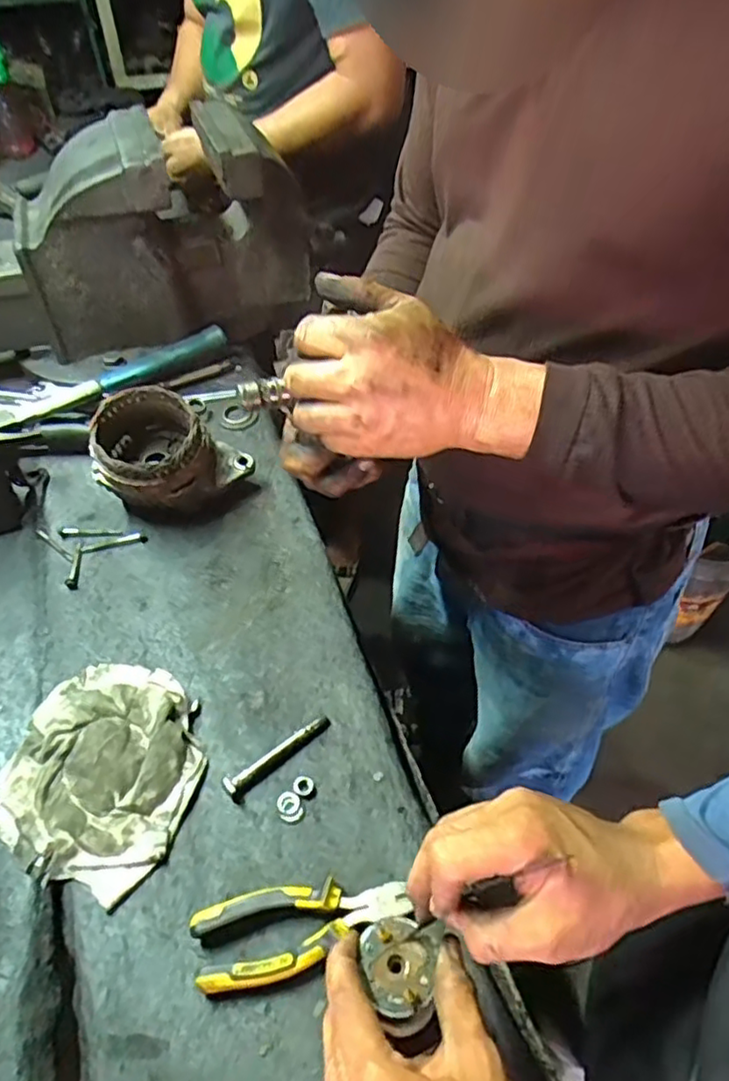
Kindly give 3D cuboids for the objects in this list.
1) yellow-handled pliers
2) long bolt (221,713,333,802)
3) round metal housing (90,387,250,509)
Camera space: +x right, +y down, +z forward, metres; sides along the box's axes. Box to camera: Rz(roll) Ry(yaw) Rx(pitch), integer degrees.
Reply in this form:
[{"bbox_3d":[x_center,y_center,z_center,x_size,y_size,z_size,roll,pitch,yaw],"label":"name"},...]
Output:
[{"bbox_3d":[-0.042,0.266,0.445,0.144,0.026,0.054,-14,49,-12],"label":"yellow-handled pliers"},{"bbox_3d":[-0.070,0.177,0.530,0.098,0.015,0.014,-31,55,-25],"label":"long bolt"},{"bbox_3d":[-0.208,-0.087,0.698,0.156,0.117,0.111,-1,48,-2],"label":"round metal housing"}]

